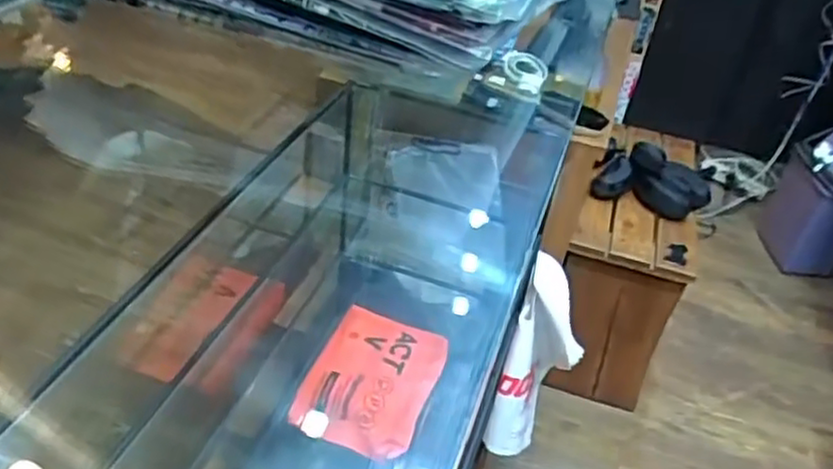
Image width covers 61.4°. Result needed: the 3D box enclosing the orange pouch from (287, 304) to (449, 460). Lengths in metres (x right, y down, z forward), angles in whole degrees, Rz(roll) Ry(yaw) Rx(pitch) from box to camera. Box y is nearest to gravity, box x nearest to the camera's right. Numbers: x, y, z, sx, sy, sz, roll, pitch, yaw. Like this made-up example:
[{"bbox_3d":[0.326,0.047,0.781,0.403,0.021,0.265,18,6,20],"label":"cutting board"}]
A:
[{"bbox_3d":[-0.069,0.236,1.205,0.194,0.049,0.301,16,37,9],"label":"orange pouch"}]

